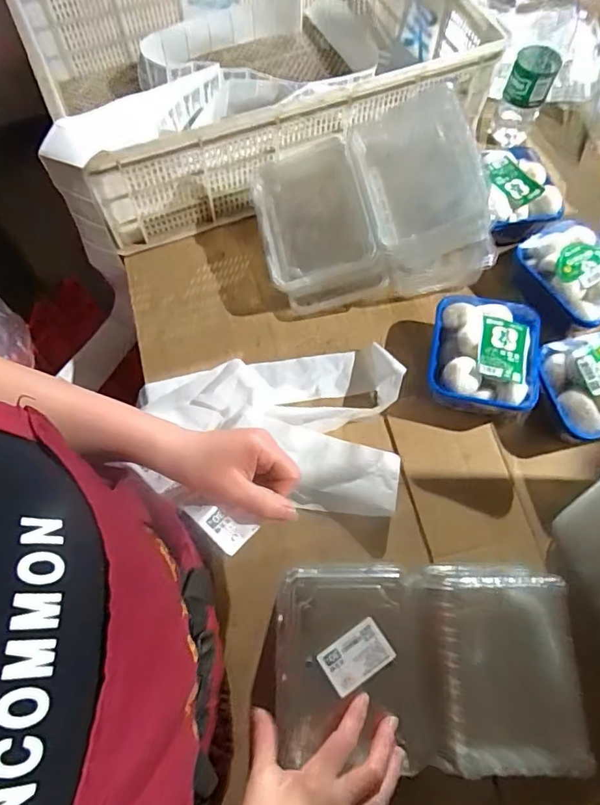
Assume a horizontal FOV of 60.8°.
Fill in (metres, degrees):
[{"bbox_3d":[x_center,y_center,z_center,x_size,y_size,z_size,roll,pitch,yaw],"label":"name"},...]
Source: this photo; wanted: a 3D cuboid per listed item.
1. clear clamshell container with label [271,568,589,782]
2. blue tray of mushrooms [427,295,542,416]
[{"bbox_3d":[0.109,0.231,0.456,0.256,0.063,0.164,2,67,0],"label":"clear clamshell container with label"},{"bbox_3d":[0.218,-0.057,0.616,0.123,0.057,0.146,13,67,4],"label":"blue tray of mushrooms"}]

